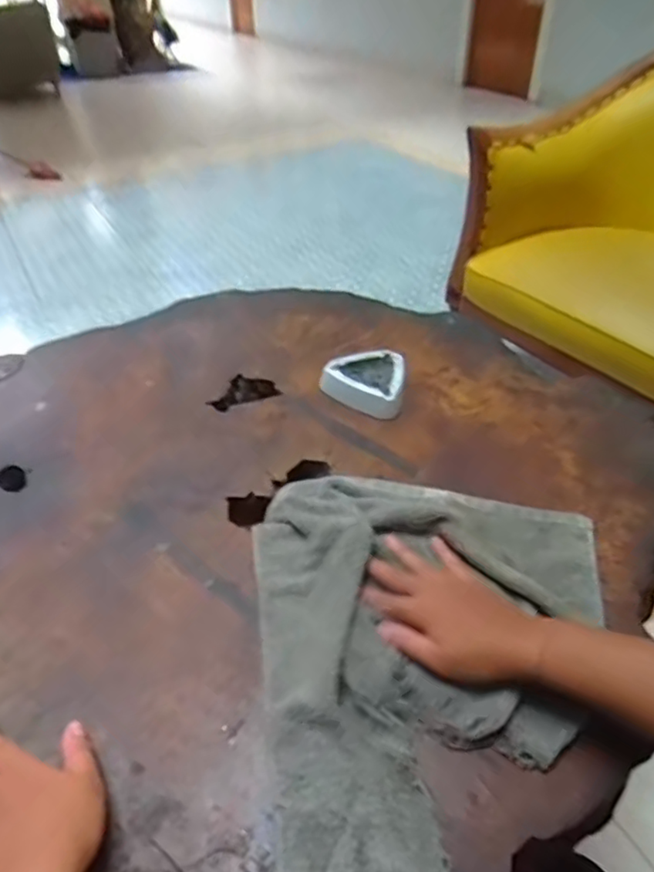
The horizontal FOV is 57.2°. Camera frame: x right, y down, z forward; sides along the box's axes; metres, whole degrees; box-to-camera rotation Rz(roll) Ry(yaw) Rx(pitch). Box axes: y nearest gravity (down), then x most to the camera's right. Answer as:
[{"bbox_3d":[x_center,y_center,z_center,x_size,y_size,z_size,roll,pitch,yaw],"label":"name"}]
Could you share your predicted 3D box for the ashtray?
[{"bbox_3d":[0.048,-0.075,0.830,0.113,0.032,0.114,8,39,6],"label":"ashtray"}]

